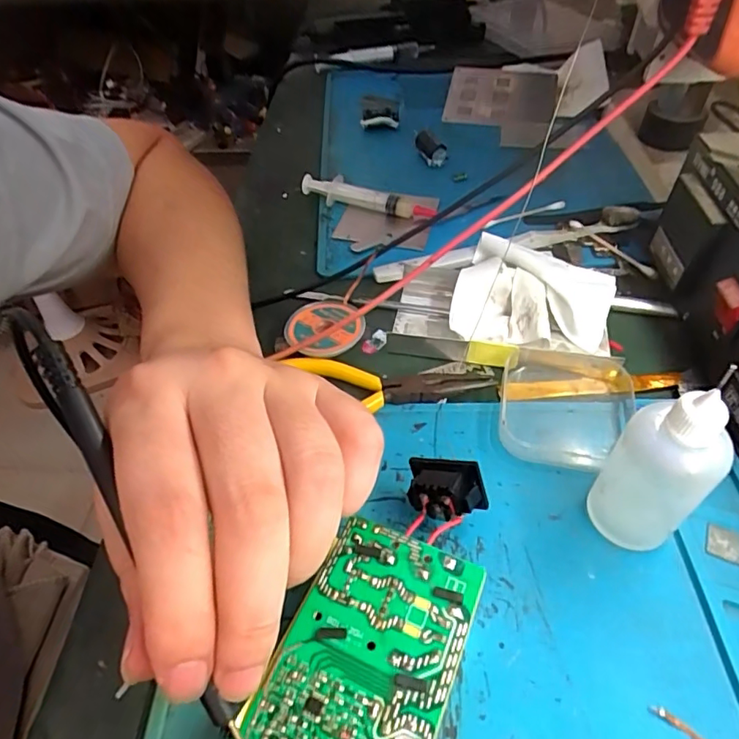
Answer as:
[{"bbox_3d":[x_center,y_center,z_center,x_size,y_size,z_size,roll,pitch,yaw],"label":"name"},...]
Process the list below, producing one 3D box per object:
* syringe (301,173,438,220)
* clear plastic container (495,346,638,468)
[{"bbox_3d":[-0.003,-0.128,0.395,0.110,0.021,0.012,20,52,19],"label":"syringe"},{"bbox_3d":[0.099,0.019,0.262,0.065,0.015,0.061,10,49,11],"label":"clear plastic container"}]

